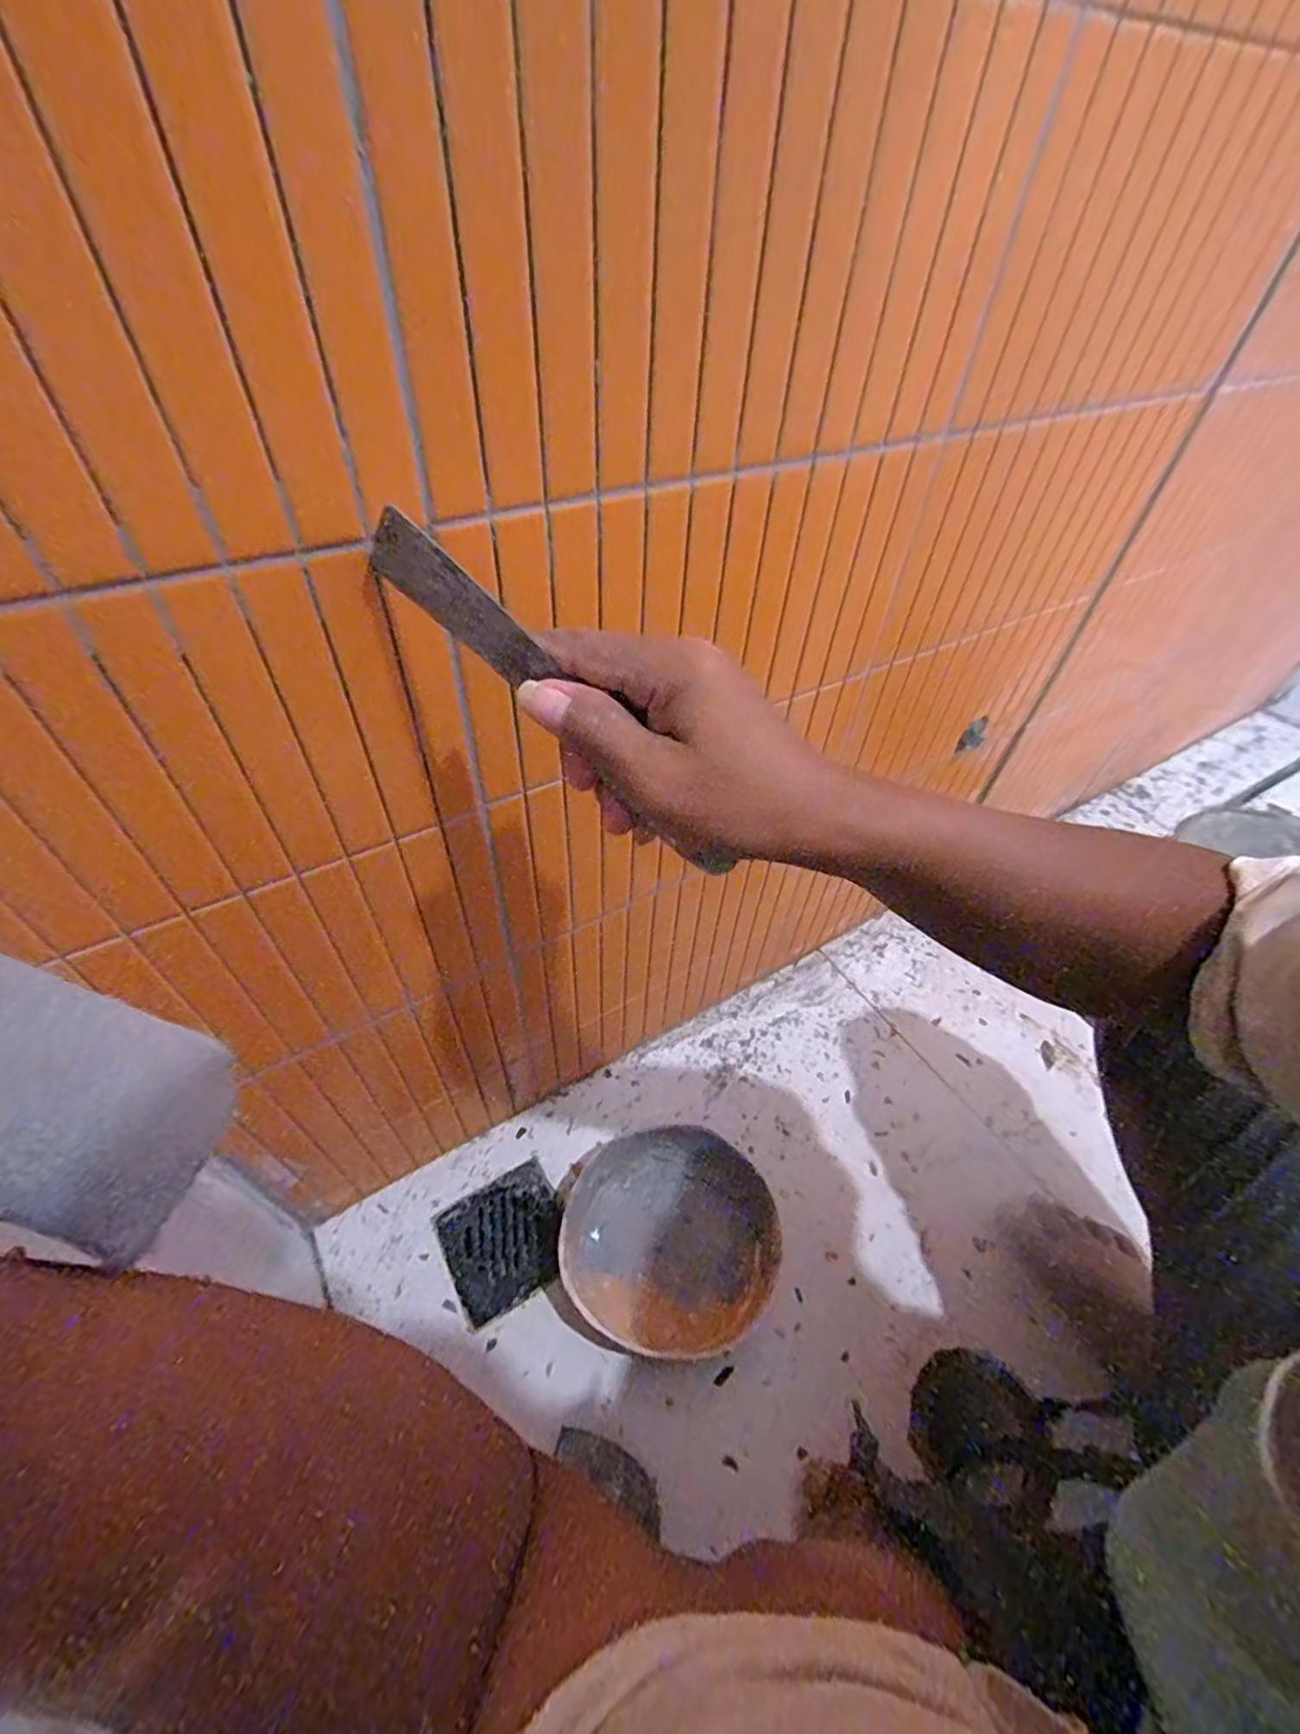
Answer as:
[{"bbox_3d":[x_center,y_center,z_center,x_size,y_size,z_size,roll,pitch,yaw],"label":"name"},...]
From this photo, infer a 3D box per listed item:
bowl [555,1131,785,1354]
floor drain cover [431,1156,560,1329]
[{"bbox_3d":[0.017,0.330,0.610,0.189,0.061,0.175,2,48,-2],"label":"bowl"},{"bbox_3d":[-0.134,0.349,0.629,0.110,0.008,0.105,-24,54,-23],"label":"floor drain cover"}]

